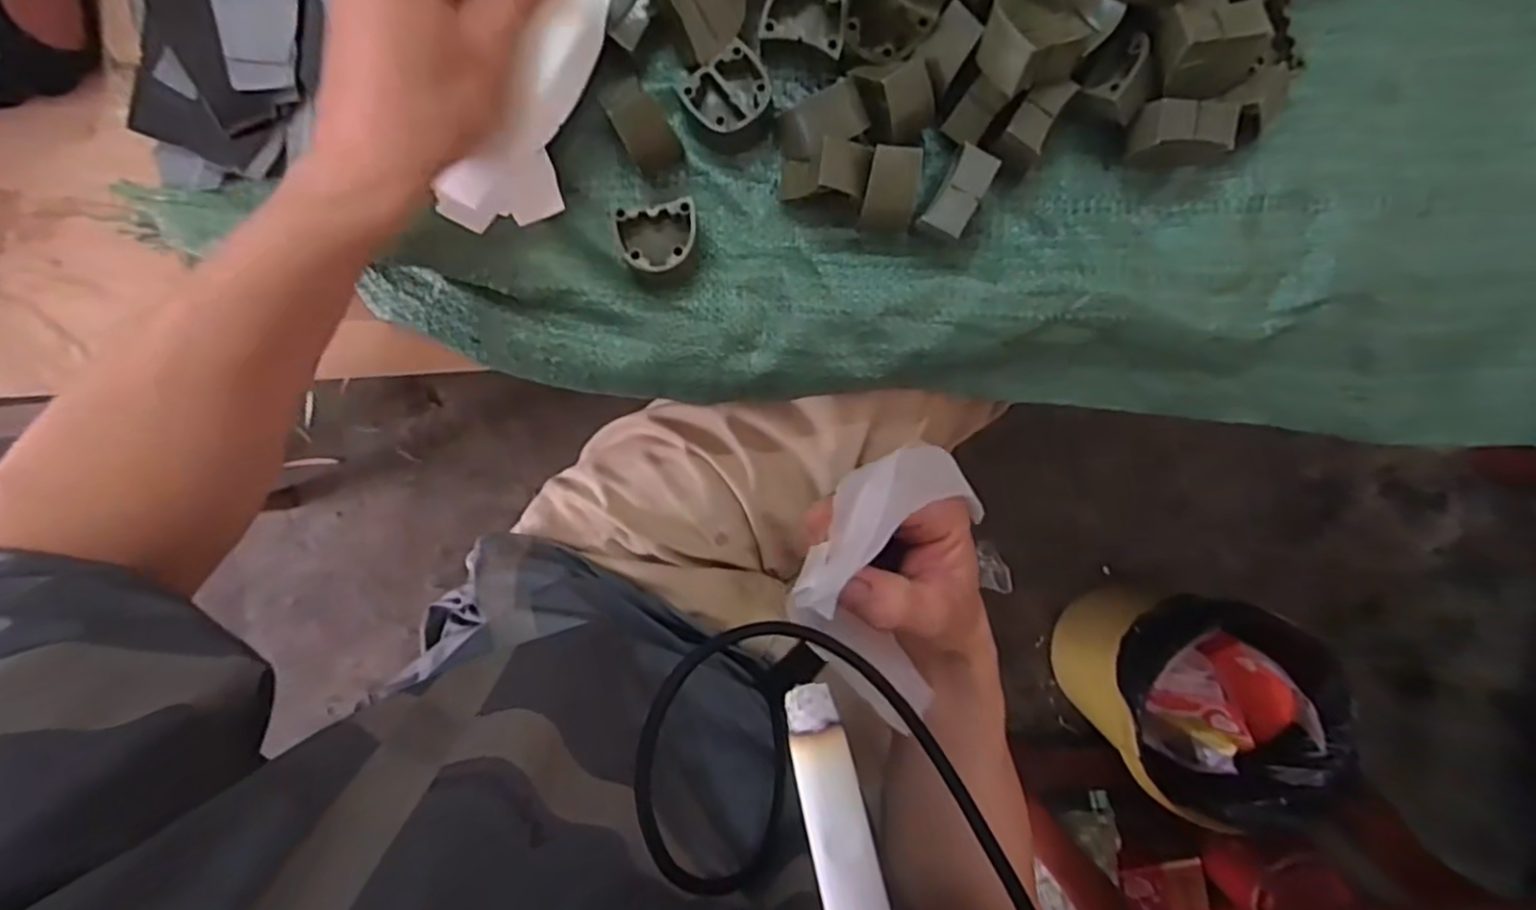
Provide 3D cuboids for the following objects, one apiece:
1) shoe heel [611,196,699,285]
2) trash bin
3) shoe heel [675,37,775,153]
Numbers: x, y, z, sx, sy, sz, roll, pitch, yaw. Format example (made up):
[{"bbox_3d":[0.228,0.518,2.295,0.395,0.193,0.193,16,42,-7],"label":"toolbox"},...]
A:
[{"bbox_3d":[-0.059,-0.114,0.380,0.041,0.020,0.037,-7,93,-1],"label":"shoe heel"},{"bbox_3d":[0.576,0.321,0.999,0.284,0.298,0.255,26,92,-3],"label":"trash bin"},{"bbox_3d":[-0.022,-0.190,0.381,0.046,0.025,0.044,-30,94,0],"label":"shoe heel"}]

